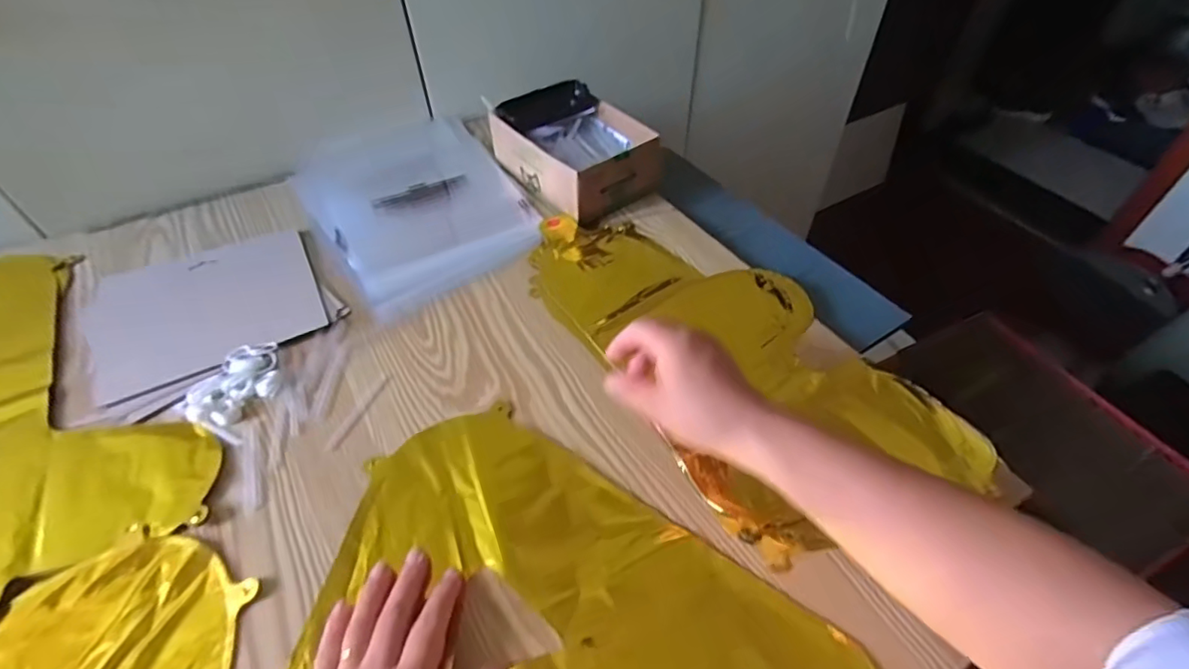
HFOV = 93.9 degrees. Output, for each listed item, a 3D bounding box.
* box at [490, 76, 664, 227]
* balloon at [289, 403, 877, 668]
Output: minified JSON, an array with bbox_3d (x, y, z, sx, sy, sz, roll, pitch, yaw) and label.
[{"bbox_3d":[-0.027,-0.221,0.666,0.123,0.068,0.179,-31,55,-23],"label":"box"},{"bbox_3d":[-0.044,0.194,0.349,0.362,0.016,0.346,-18,51,-14],"label":"balloon"}]

